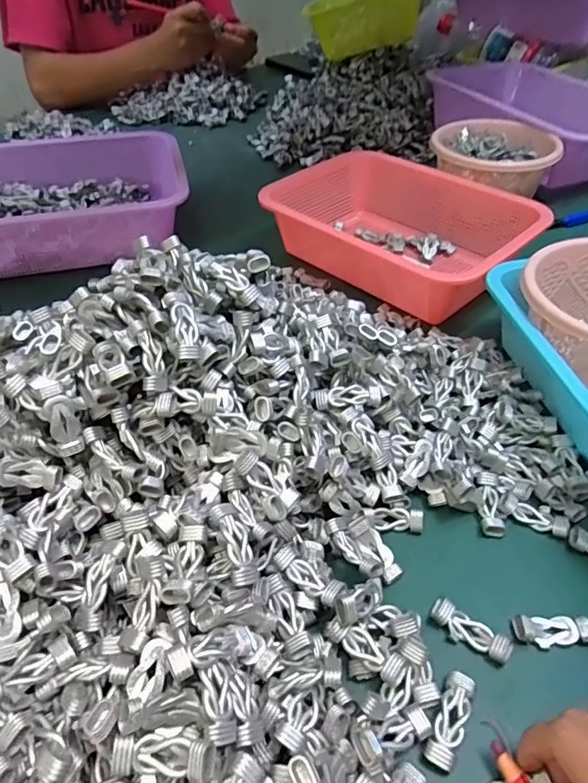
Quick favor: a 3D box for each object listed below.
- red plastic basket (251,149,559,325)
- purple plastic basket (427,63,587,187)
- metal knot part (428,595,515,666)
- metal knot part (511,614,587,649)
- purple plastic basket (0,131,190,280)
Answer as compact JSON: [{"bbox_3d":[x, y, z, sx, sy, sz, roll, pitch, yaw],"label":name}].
[{"bbox_3d":[0.114,-0.177,0.580,0.270,0.075,0.185,33,54,29],"label":"red plastic basket"},{"bbox_3d":[0.351,-0.397,0.763,0.240,0.076,0.312,-12,46,-12],"label":"purple plastic basket"},{"bbox_3d":[0.101,0.136,0.300,0.045,0.007,0.016,27,51,25],"label":"metal knot part"},{"bbox_3d":[0.147,0.136,0.299,0.042,0.009,0.016,0,45,0],"label":"metal knot part"},{"bbox_3d":[-0.288,-0.235,0.634,0.306,0.067,0.211,-14,47,-14],"label":"purple plastic basket"}]

